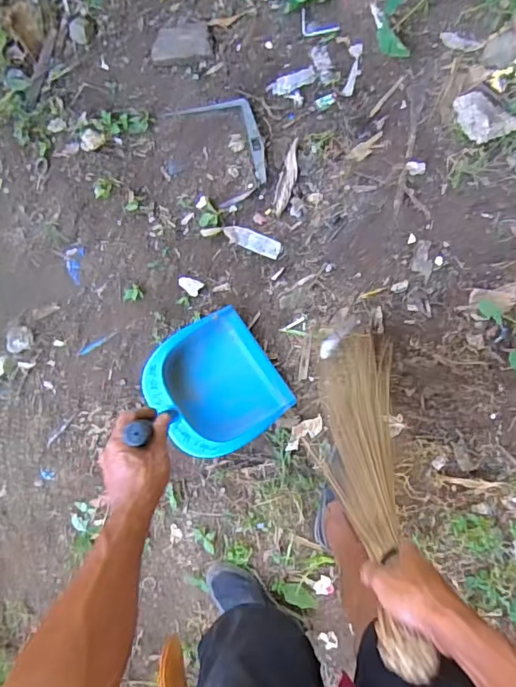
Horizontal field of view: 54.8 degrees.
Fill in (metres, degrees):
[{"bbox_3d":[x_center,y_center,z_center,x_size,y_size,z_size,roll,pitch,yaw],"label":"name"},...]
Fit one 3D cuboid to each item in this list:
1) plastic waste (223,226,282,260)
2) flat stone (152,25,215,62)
[{"bbox_3d":[-0.014,-0.256,1.242,0.149,0.011,0.043,21,92,7],"label":"plastic waste"},{"bbox_3d":[-0.186,-0.734,1.217,0.144,0.025,0.078,-4,87,5],"label":"flat stone"}]

